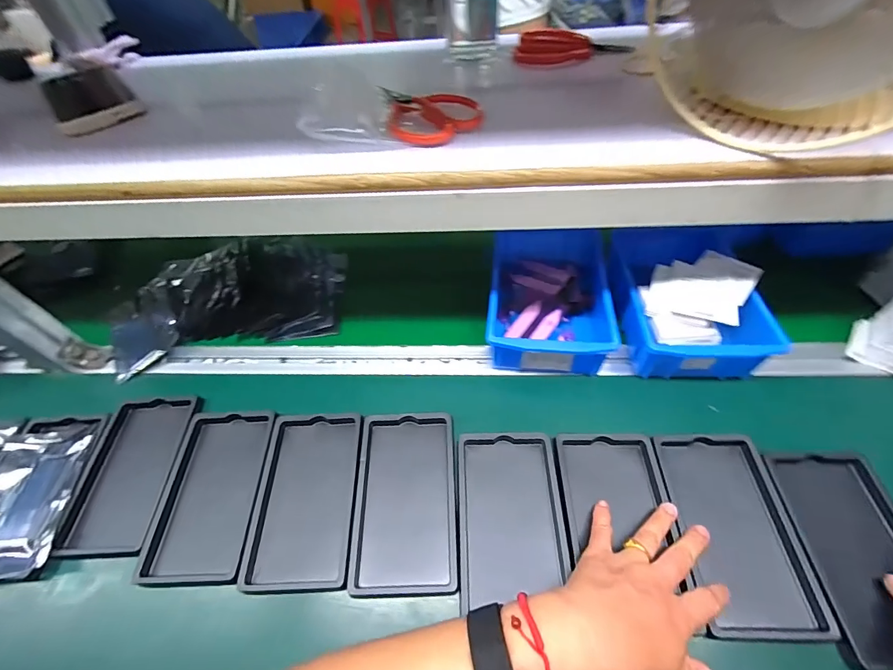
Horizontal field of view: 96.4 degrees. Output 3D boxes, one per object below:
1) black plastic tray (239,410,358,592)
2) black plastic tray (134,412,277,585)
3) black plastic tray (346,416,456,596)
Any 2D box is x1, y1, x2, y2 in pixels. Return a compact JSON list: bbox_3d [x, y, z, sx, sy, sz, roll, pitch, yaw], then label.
[{"bbox_3d":[-0.134,0.150,0.381,0.093,0.017,0.157,-4,52,1],"label":"black plastic tray"},{"bbox_3d":[-0.229,0.154,0.398,0.094,0.027,0.156,-2,57,2],"label":"black plastic tray"},{"bbox_3d":[-0.038,0.153,0.381,0.092,0.022,0.158,-3,52,2],"label":"black plastic tray"}]

